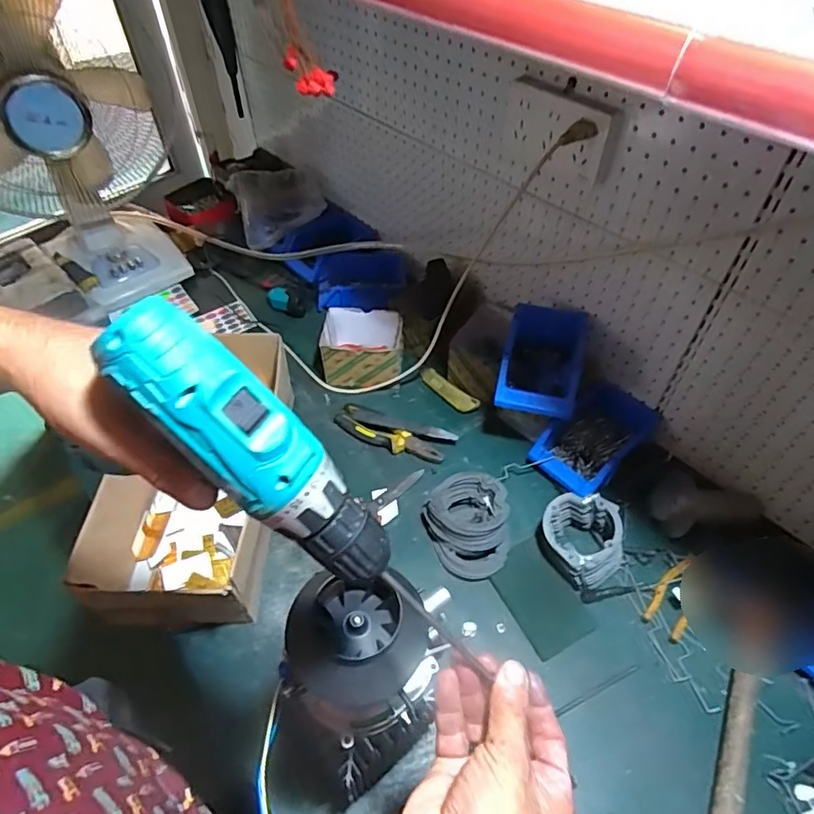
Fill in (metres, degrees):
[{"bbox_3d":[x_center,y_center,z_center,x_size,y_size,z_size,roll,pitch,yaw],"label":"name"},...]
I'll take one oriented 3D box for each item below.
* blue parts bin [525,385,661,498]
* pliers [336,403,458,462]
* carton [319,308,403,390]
[{"bbox_3d":[0.292,0.053,0.861,0.117,0.077,0.182,38,58,25],"label":"blue parts bin"},{"bbox_3d":[-0.025,0.043,0.912,0.200,0.026,0.059,16,51,10],"label":"pliers"},{"bbox_3d":[-0.079,-0.101,0.983,0.145,0.111,0.096,4,50,0],"label":"carton"}]

